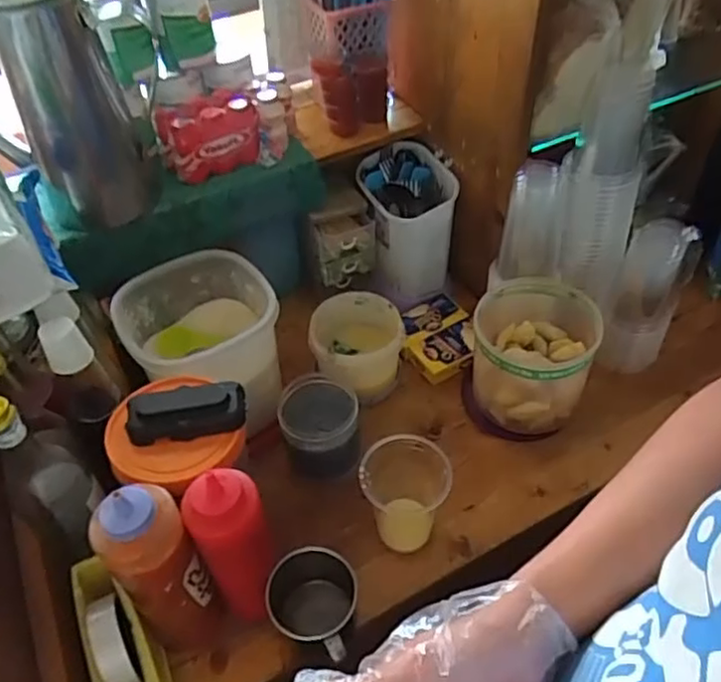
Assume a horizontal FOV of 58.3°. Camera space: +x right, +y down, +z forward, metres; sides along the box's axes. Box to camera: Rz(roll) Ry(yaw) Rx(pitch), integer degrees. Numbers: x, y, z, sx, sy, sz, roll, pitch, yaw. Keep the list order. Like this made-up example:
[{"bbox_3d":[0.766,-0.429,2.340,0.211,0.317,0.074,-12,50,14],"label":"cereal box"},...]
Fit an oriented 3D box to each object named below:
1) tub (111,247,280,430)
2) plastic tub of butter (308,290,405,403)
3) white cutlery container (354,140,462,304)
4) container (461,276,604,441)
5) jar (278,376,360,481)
[{"bbox_3d":[-0.176,0.001,0.751,0.157,0.128,0.172,-14,49,-10],"label":"tub"},{"bbox_3d":[-0.002,0.011,0.829,0.109,0.088,0.113,-1,48,1],"label":"plastic tub of butter"},{"bbox_3d":[0.066,-0.170,0.921,0.117,0.158,0.152,-5,48,-2],"label":"white cutlery container"},{"bbox_3d":[0.204,0.019,0.788,0.133,0.131,0.147,18,51,17],"label":"container"},{"bbox_3d":[-0.045,0.103,0.750,0.086,0.097,0.093,-1,48,1],"label":"jar"}]

